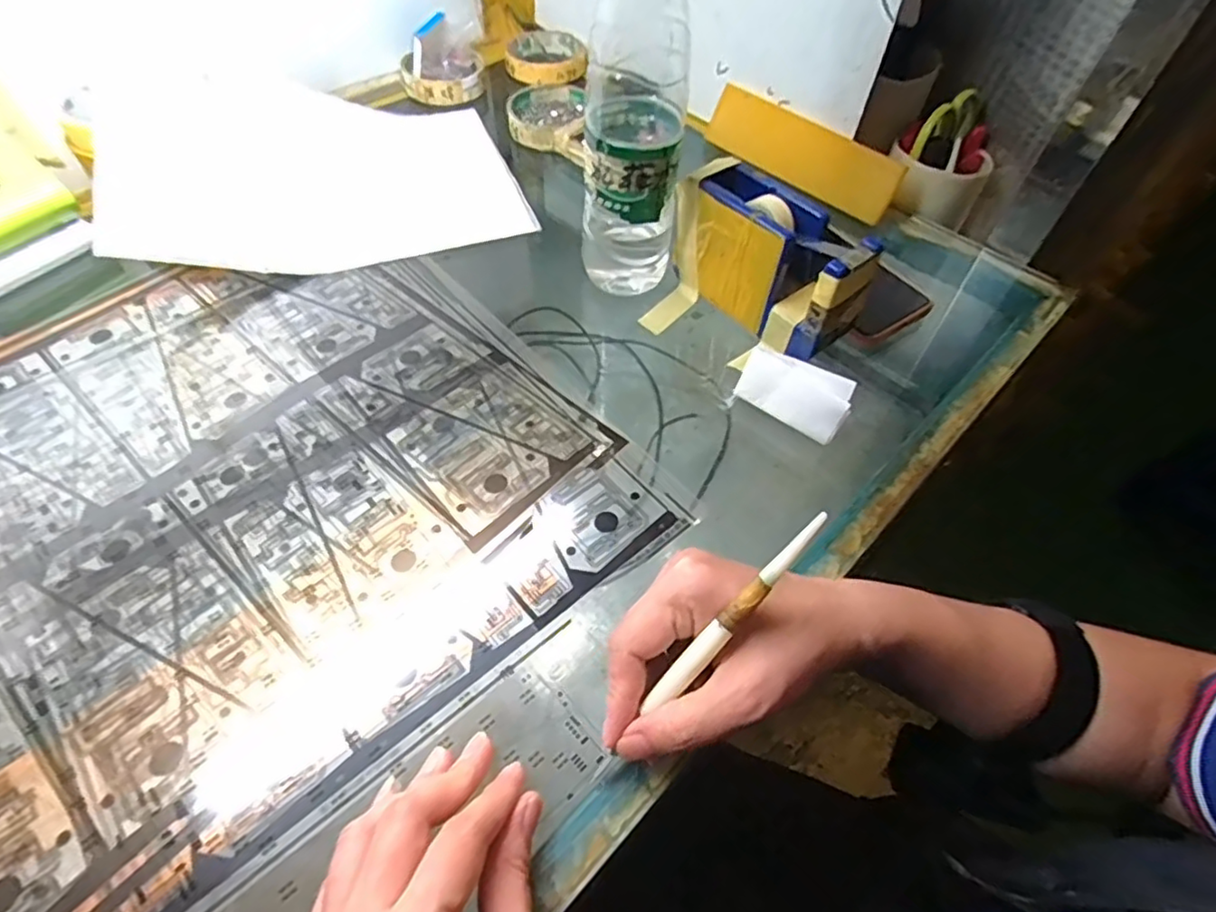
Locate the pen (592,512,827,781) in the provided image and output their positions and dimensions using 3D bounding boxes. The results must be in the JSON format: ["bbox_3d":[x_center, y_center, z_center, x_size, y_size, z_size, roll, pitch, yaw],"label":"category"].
[{"bbox_3d":[0.040,0.082,0.263,0.011,0.011,0.149,44,104,26],"label":"pen"}]

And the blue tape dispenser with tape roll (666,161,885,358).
[{"bbox_3d":[0.095,-0.143,0.435,0.046,0.082,0.098,-37,63,-25],"label":"blue tape dispenser with tape roll"}]

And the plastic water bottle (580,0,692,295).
[{"bbox_3d":[0.017,-0.206,0.391,0.058,0.224,0.067,4,54,1],"label":"plastic water bottle"}]

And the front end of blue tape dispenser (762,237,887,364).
[{"bbox_3d":[0.137,-0.101,0.408,0.046,0.078,0.042,-33,61,-23],"label":"front end of blue tape dispenser"}]

